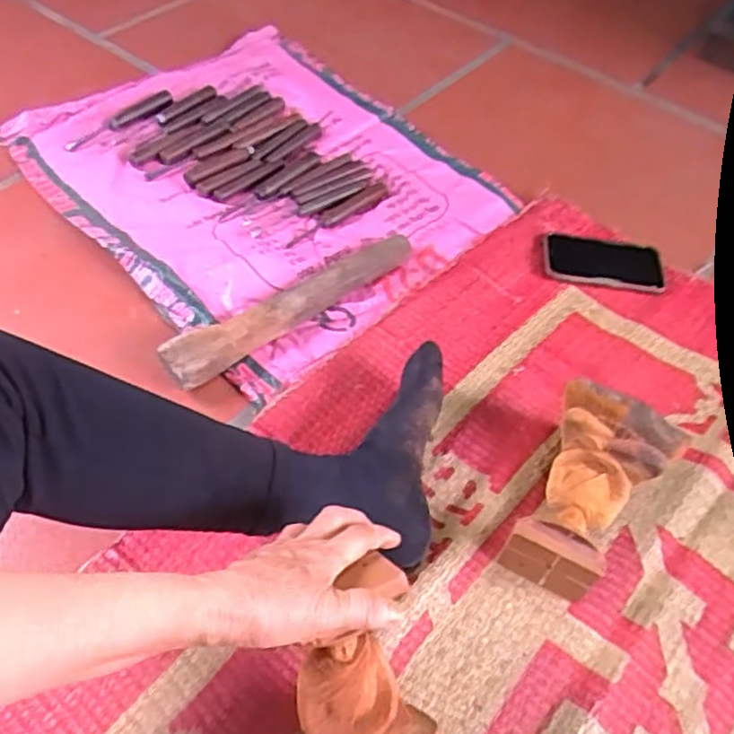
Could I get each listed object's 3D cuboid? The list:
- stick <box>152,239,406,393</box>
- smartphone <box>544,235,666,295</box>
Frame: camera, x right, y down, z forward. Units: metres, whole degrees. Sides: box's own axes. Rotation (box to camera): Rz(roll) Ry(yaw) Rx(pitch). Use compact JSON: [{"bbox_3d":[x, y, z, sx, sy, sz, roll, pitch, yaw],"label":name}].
[{"bbox_3d":[-0.081,-0.075,0.781,0.320,0.030,0.050,-33,60,-24],"label":"stick"},{"bbox_3d":[0.291,-0.130,0.851,0.144,0.015,0.072,8,53,4],"label":"smartphone"}]

